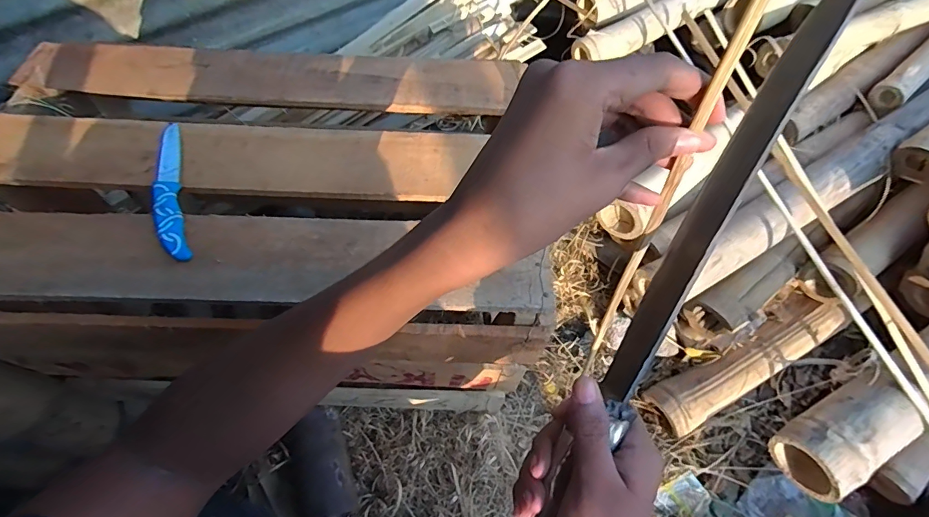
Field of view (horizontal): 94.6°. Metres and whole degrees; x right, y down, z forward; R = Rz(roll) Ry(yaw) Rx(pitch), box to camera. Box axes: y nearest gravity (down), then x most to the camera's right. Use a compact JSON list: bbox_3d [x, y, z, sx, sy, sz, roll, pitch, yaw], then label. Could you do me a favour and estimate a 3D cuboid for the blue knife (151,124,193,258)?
[{"bbox_3d":[-0.283,-0.070,0.410,0.022,0.019,0.180,-21,63,-8],"label":"blue knife"}]

